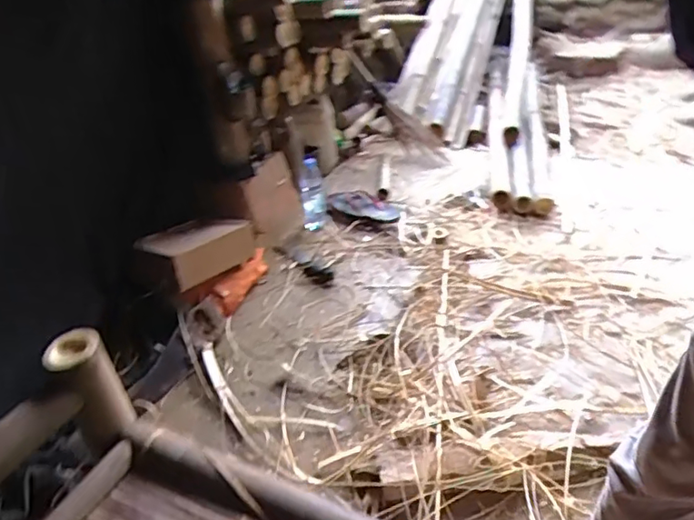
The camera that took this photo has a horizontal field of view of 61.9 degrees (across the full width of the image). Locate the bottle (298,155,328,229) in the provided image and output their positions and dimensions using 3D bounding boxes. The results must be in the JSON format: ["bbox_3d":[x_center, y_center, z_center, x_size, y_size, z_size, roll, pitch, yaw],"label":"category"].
[{"bbox_3d":[-0.112,-0.226,1.920,0.083,0.229,0.073,-6,34,-4],"label":"bottle"}]

